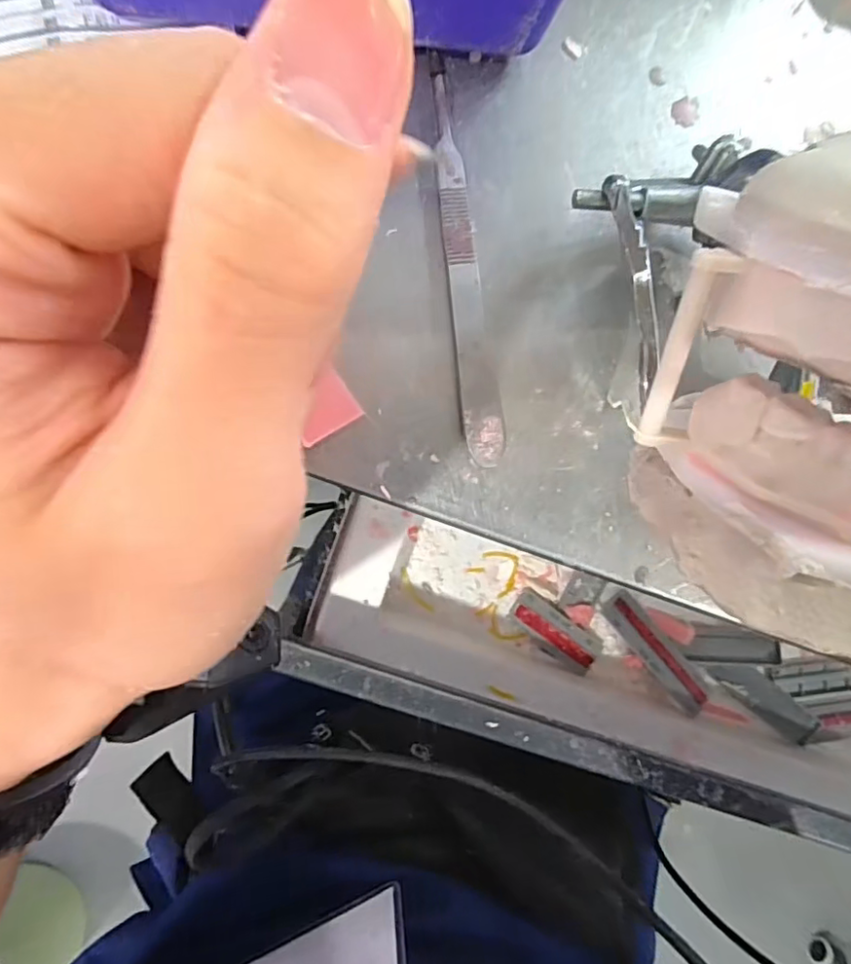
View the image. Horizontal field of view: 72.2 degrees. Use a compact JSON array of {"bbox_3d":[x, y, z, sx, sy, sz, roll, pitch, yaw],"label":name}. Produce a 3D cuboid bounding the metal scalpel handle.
[{"bbox_3d":[0.012,-0.069,0.183,0.013,0.006,0.125,-7,89,-7],"label":"metal scalpel handle"}]

